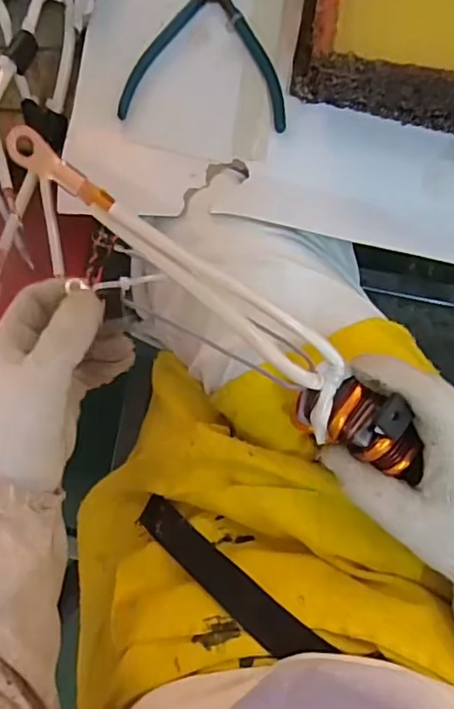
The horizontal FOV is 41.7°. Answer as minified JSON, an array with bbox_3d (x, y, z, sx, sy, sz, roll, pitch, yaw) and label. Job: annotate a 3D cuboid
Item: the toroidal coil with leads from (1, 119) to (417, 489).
[{"bbox_3d":[0.002,-0.022,0.319,0.270,0.043,0.045,39,91,-8],"label":"toroidal coil with leads"}]

